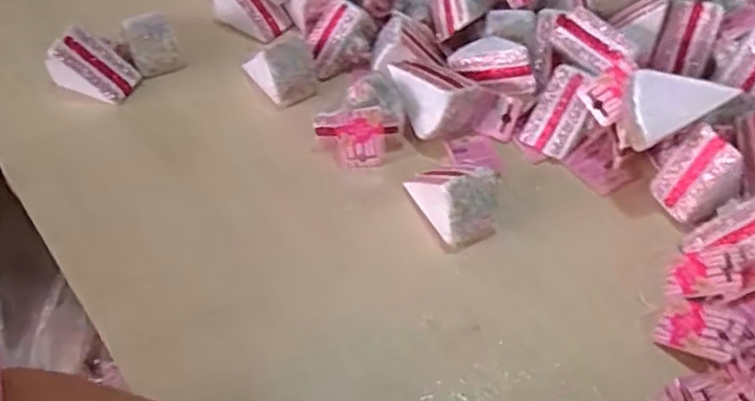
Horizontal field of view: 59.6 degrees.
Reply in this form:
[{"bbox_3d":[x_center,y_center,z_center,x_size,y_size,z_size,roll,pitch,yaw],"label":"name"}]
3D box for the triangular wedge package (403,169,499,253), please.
[{"bbox_3d":[0.063,-0.010,0.609,0.059,0.065,0.095,-27,55,-20],"label":"triangular wedge package"}]

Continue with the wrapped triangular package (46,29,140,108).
[{"bbox_3d":[-0.311,-0.148,0.722,0.077,0.062,0.051,11,52,10],"label":"wrapped triangular package"}]

